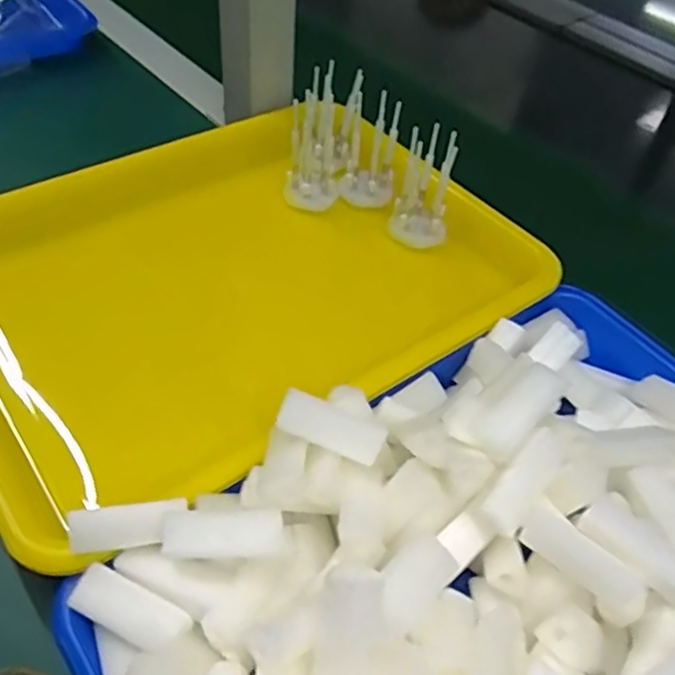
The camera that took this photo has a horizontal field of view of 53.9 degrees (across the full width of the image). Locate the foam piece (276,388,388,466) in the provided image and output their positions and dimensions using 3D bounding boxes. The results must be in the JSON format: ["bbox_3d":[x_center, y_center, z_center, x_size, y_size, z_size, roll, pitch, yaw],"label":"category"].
[{"bbox_3d":[-0.003,0.038,0.284,0.045,0.011,0.018,23,86,-5],"label":"foam piece"}]

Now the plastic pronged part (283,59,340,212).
[{"bbox_3d":[-0.015,-0.135,0.453,0.034,0.093,0.028,6,13,-1],"label":"plastic pronged part"}]

